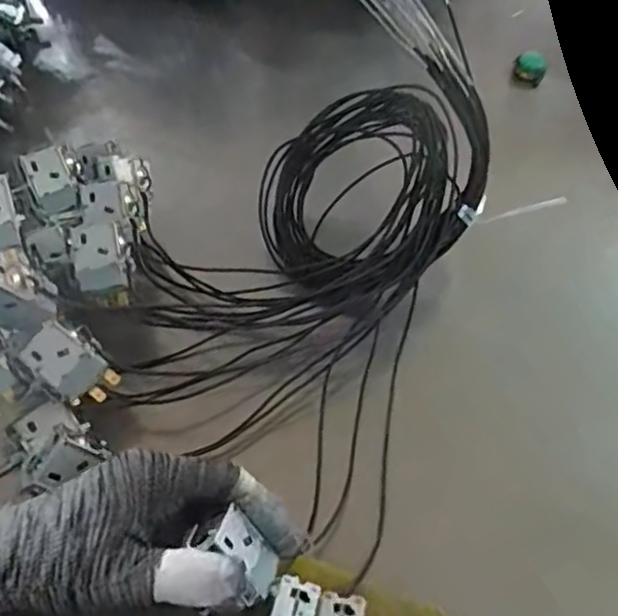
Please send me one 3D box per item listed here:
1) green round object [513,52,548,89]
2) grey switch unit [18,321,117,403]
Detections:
[{"bbox_3d":[0.214,-0.230,0.634,0.030,0.018,0.034,18,60,11],"label":"green round object"},{"bbox_3d":[-0.149,0.036,0.408,0.037,0.035,0.054,-41,96,-7],"label":"grey switch unit"}]

